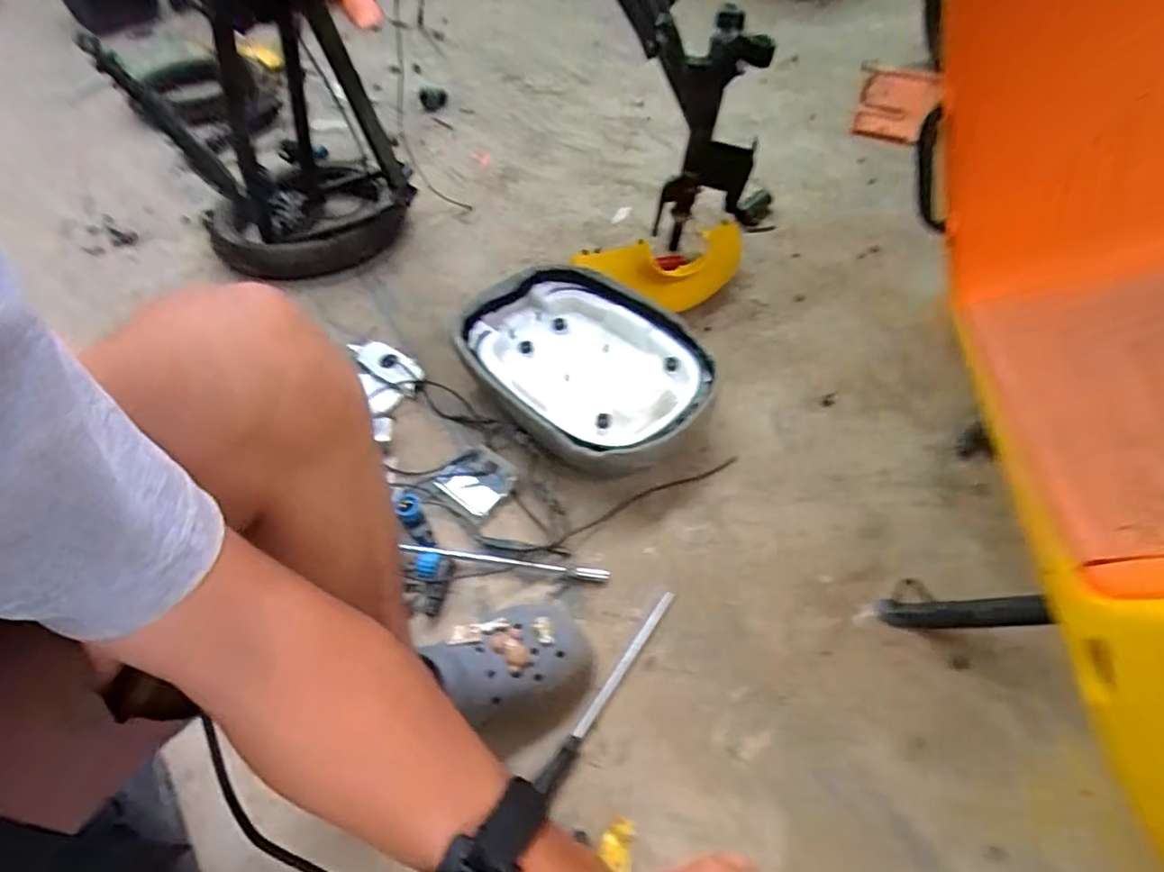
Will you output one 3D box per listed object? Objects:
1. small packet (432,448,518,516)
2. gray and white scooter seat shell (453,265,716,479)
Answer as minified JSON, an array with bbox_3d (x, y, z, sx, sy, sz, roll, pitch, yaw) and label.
[{"bbox_3d":[-0.136,0.058,0.772,0.084,0.021,0.079,32,58,25],"label":"small packet"},{"bbox_3d":[0.002,-0.089,0.833,0.358,0.107,0.265,27,57,23],"label":"gray and white scooter seat shell"}]

